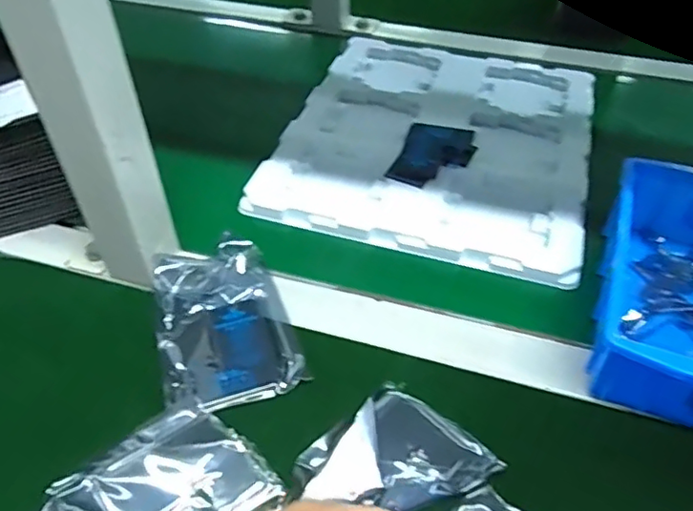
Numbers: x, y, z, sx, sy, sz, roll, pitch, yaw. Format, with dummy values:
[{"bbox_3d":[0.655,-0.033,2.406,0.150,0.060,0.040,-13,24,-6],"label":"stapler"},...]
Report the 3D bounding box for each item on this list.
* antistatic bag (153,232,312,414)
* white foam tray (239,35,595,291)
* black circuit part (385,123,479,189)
[{"bbox_3d":[-0.086,0.043,0.400,0.085,0.017,0.126,-17,48,-15],"label":"antistatic bag"},{"bbox_3d":[0.090,-0.123,0.564,0.275,0.016,0.318,13,47,13],"label":"white foam tray"},{"bbox_3d":[0.079,-0.089,0.530,0.061,0.016,0.081,17,48,16],"label":"black circuit part"}]

